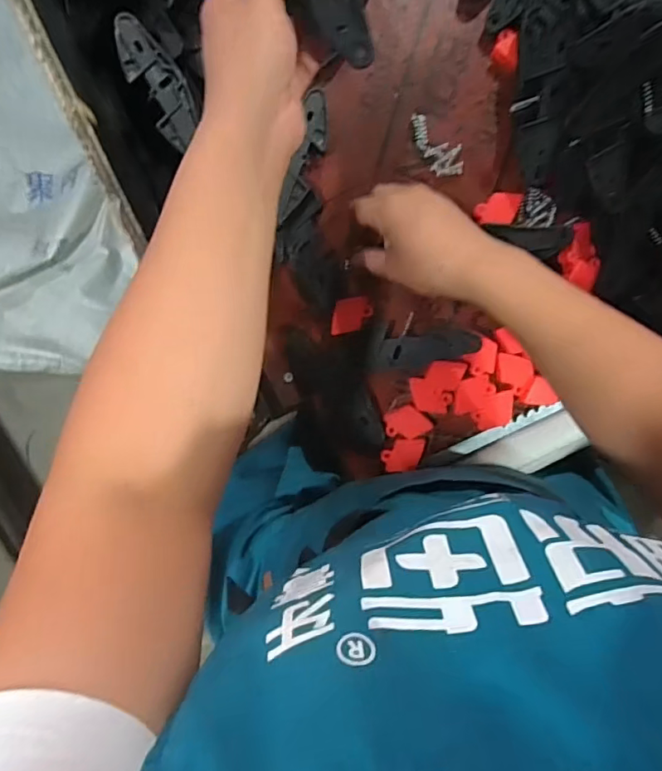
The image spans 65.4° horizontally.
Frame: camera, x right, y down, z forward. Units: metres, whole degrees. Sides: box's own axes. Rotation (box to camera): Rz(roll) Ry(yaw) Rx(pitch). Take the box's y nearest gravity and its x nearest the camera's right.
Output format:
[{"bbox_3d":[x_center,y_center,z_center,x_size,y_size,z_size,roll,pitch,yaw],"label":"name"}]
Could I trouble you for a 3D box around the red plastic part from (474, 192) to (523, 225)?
[{"bbox_3d":[0.149,-0.157,0.457,0.043,0.008,0.028,-2,95,0],"label":"red plastic part"}]

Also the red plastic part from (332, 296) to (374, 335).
[{"bbox_3d":[0.018,-0.063,0.463,0.037,0.006,0.031,-8,95,1],"label":"red plastic part"}]

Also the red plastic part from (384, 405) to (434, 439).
[{"bbox_3d":[0.070,0.034,0.471,0.040,0.011,0.028,-24,94,2],"label":"red plastic part"}]

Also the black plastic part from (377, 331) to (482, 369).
[{"bbox_3d":[0.088,-0.032,0.461,0.090,0.004,0.028,-6,95,1],"label":"black plastic part"}]

